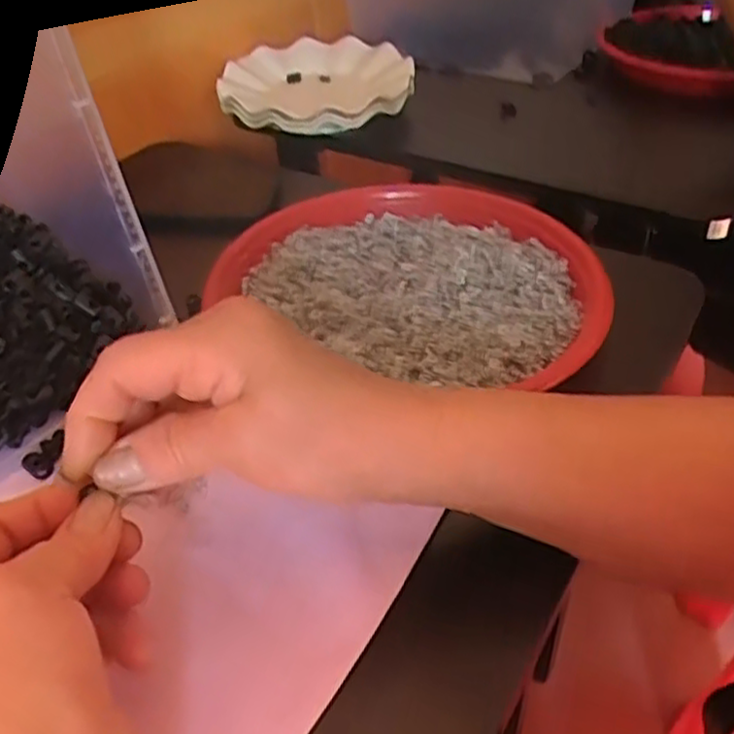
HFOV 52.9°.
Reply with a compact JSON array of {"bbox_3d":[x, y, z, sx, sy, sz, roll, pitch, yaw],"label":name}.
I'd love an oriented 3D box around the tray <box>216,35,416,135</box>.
[{"bbox_3d":[-0.046,-0.261,0.682,0.172,0.033,0.159,0,40,4],"label":"tray"}]

